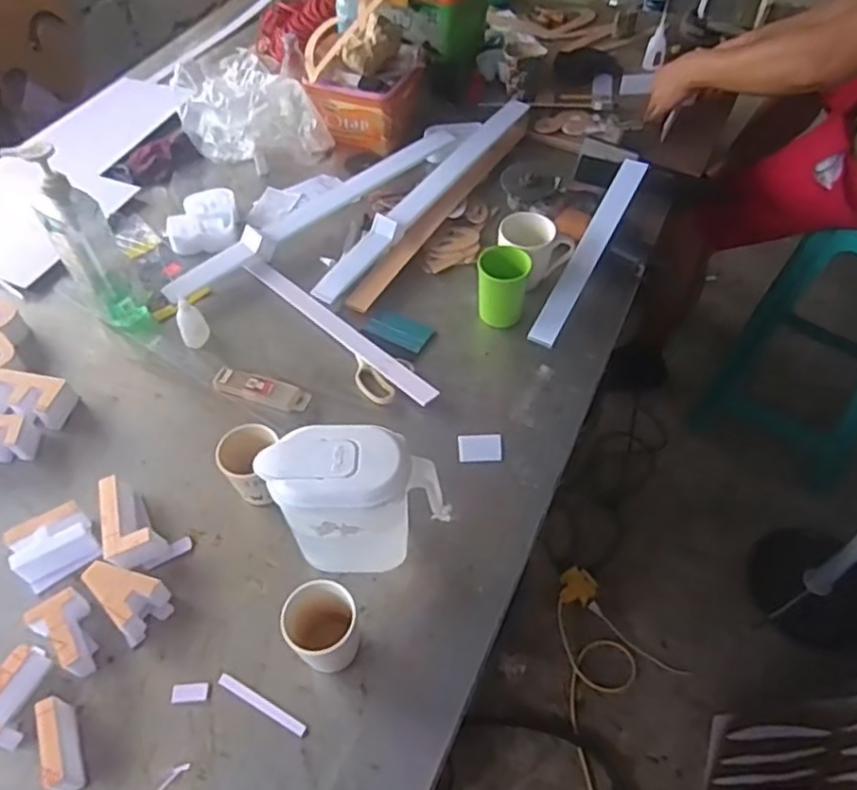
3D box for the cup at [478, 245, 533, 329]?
[{"bbox_3d":[0.108,-0.154,0.973,0.071,0.109,0.072,-1,52,1],"label":"cup"}]

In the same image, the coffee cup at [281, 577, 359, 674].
[{"bbox_3d":[-0.108,0.243,0.687,0.069,0.098,0.065,-1,52,1],"label":"coffee cup"}]

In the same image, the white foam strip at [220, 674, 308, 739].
[{"bbox_3d":[-0.174,0.321,0.692,0.109,0.007,0.012,24,56,19],"label":"white foam strip"}]

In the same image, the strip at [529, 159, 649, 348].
[{"bbox_3d":[0.251,-0.226,1.041,0.042,0.012,0.361,24,72,19],"label":"strip"}]

